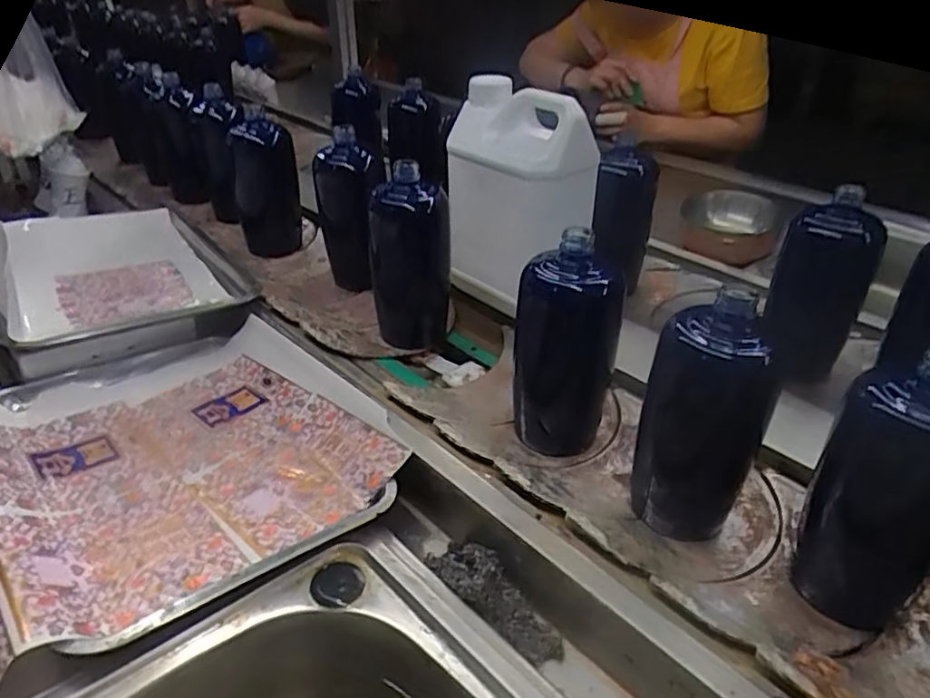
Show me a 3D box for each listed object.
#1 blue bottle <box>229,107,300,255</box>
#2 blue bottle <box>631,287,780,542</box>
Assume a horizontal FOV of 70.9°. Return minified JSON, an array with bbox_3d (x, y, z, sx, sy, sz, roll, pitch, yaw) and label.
[{"bbox_3d":[-0.268,-0.217,0.886,0.079,0.181,0.087,-11,28,-10],"label":"blue bottle"},{"bbox_3d":[0.175,0.048,0.478,0.075,0.175,0.065,-4,28,3],"label":"blue bottle"}]

